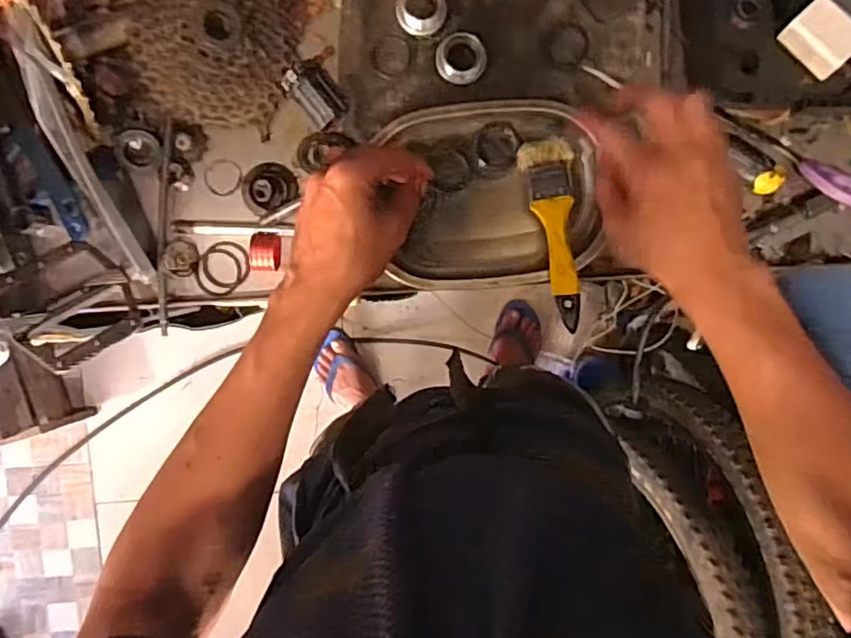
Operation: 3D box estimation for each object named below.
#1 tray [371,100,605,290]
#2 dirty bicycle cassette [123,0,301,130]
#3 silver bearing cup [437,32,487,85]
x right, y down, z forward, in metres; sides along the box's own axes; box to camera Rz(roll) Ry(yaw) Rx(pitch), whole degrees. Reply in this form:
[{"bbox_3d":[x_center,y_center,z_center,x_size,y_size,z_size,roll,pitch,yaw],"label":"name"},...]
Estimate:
[{"bbox_3d":[0.059,-0.109,0.555,0.178,0.042,0.159,-4,95,0],"label":"tray"},{"bbox_3d":[-0.190,-0.237,0.526,0.144,0.059,0.135,0,95,0],"label":"dirty bicycle cassette"},{"bbox_3d":[0.031,-0.228,0.550,0.043,0.020,0.039,16,95,-2],"label":"silver bearing cup"}]

